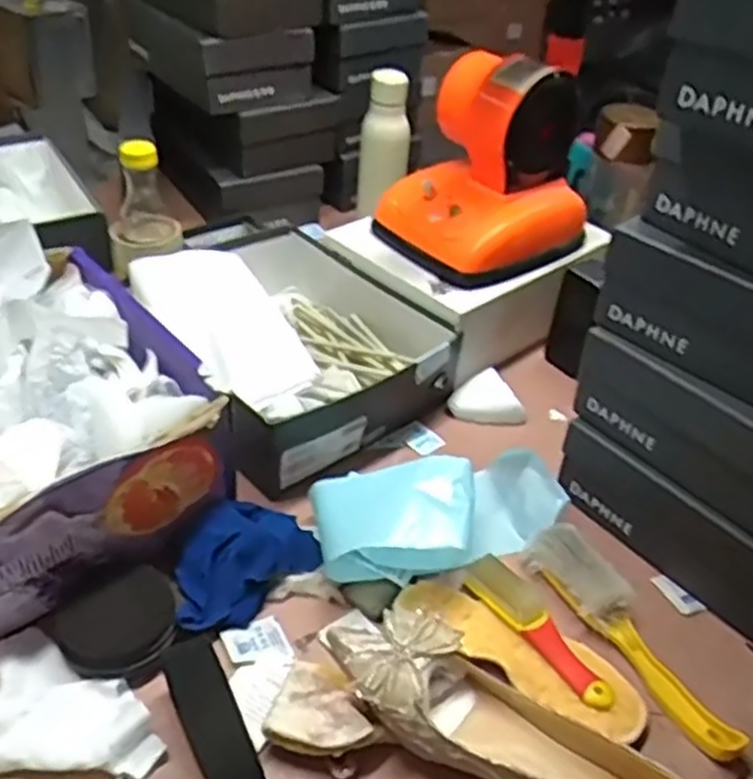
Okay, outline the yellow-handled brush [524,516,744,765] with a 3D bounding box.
[{"bbox_3d":[0.213,0.195,0.658,0.051,0.027,0.225,-19,45,-27],"label":"yellow-handled brush"}]

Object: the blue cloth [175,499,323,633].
[{"bbox_3d":[-0.119,0.141,0.683,0.134,0.038,0.101,-22,47,-29],"label":"blue cloth"}]

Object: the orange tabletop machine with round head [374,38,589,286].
[{"bbox_3d":[0.126,-0.263,0.904,0.204,0.200,0.175,-27,49,-33],"label":"orange tabletop machine with round head"}]

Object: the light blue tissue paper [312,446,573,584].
[{"bbox_3d":[0.064,0.110,0.720,0.229,0.083,0.121,-9,42,-18],"label":"light blue tissue paper"}]

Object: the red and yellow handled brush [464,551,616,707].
[{"bbox_3d":[0.132,0.195,0.656,0.032,0.021,0.158,-20,46,-28],"label":"red and yellow handled brush"}]

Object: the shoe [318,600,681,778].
[{"bbox_3d":[0.080,0.235,0.569,0.281,0.077,0.098,29,45,26],"label":"shoe"}]

